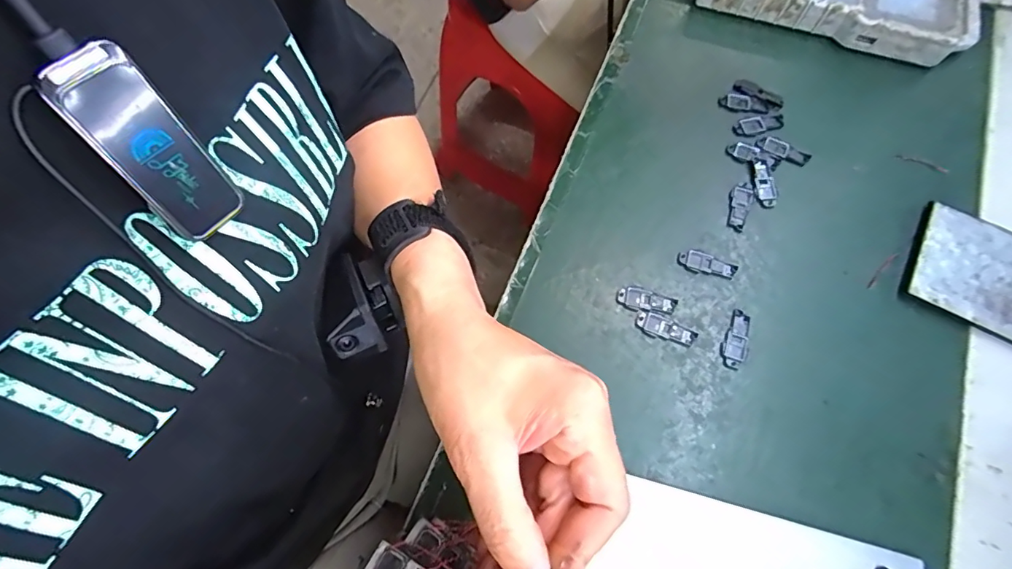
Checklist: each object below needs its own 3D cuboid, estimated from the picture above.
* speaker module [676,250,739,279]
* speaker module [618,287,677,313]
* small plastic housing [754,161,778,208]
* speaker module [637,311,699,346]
[{"bbox_3d":[0.142,-0.014,0.353,0.040,0.004,0.014,21,70,9],"label":"speaker module"},{"bbox_3d":[0.097,0.011,0.344,0.040,0.004,0.014,16,70,7],"label":"speaker module"},{"bbox_3d":[0.195,-0.076,0.378,0.014,0.004,0.037,-6,69,-1],"label":"small plastic housing"},{"bbox_3d":[0.108,0.029,0.338,0.040,0.004,0.014,20,70,9],"label":"speaker module"}]

